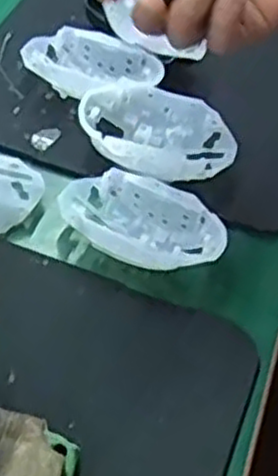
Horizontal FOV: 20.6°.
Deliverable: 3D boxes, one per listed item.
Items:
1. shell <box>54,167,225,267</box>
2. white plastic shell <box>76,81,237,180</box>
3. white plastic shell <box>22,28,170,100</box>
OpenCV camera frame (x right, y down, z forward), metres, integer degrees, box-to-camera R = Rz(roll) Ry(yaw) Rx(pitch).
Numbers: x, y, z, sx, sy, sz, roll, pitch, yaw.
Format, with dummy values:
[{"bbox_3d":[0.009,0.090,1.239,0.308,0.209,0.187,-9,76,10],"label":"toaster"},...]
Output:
[{"bbox_3d":[0.003,-0.010,0.517,0.112,0.029,0.066,18,50,10],"label":"shell"},{"bbox_3d":[0.013,-0.075,0.564,0.112,0.039,0.066,20,50,11],"label":"white plastic shell"},{"bbox_3d":[-0.037,-0.134,0.613,0.110,0.037,0.055,18,50,10],"label":"white plastic shell"}]

